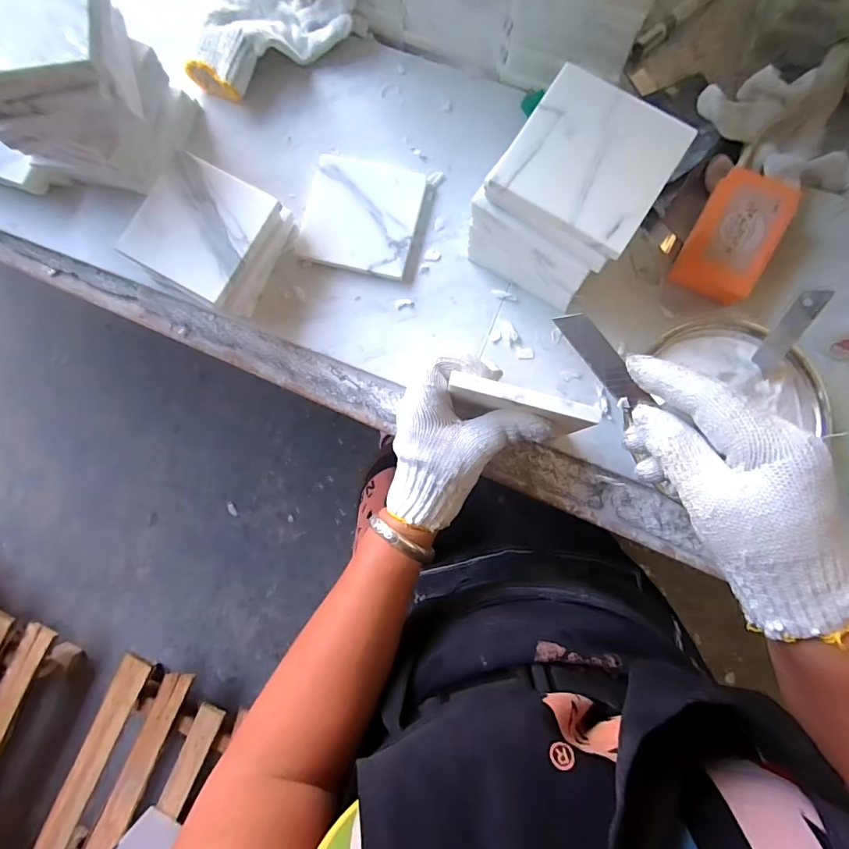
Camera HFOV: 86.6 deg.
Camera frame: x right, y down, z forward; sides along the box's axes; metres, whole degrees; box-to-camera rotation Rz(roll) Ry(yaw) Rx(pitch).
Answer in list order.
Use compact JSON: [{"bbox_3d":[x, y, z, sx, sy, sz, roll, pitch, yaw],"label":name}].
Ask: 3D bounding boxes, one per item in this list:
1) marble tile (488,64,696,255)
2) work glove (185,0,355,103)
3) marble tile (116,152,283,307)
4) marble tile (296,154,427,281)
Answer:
[{"bbox_3d":[0.111,-0.177,0.299,0.100,0.008,0.097,32,87,6],"label":"marble tile"},{"bbox_3d":[-0.149,-0.373,0.425,0.166,0.038,0.086,-28,83,-1],"label":"work glove"},{"bbox_3d":[-0.185,-0.162,0.368,0.095,0.010,0.098,30,86,3],"label":"marble tile"},{"bbox_3d":[-0.056,-0.190,0.411,0.098,0.014,0.105,12,86,2],"label":"marble tile"}]

